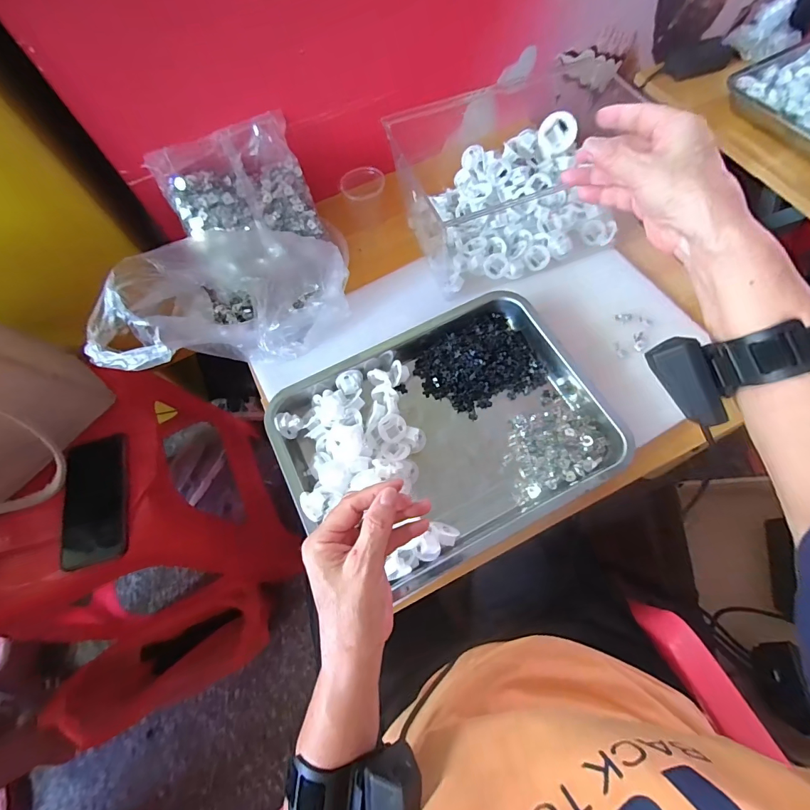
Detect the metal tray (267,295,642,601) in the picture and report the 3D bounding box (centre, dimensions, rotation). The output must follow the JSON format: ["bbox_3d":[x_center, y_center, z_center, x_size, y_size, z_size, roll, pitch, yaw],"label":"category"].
[{"bbox_3d":[0.038,0.021,0.492,0.374,0.049,0.304,-26,68,-9],"label":"metal tray"}]

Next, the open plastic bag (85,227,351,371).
[{"bbox_3d":[-0.218,-0.149,0.500,0.278,0.132,0.220,-7,67,-1],"label":"open plastic bag"}]

